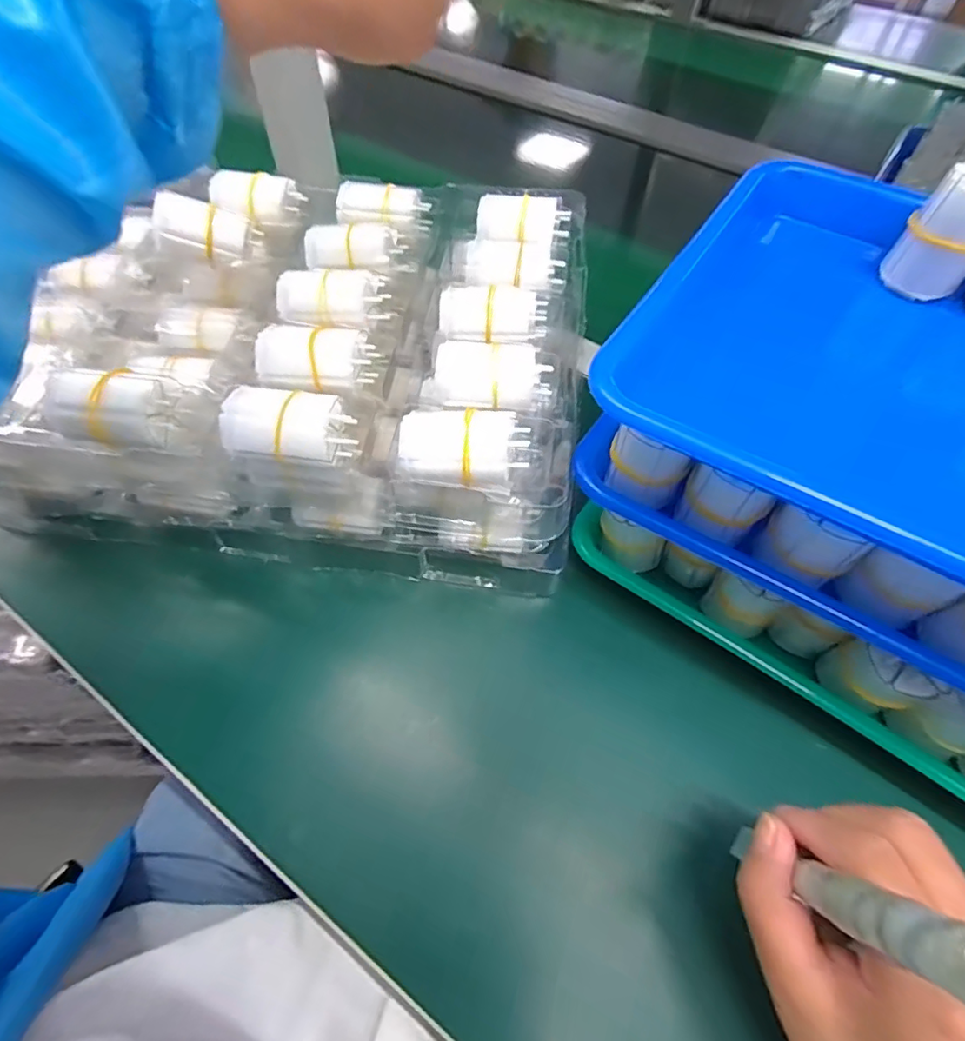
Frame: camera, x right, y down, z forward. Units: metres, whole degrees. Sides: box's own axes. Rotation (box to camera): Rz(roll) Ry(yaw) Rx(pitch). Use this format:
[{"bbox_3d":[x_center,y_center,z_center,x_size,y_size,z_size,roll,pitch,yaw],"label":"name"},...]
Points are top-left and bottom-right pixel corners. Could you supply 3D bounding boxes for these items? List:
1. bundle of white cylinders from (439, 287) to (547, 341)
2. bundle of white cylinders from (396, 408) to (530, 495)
[{"bbox_3d":[0.006,-0.125,0.334,0.063,0.020,0.024,3,57,-1],"label":"bundle of white cylinders"},{"bbox_3d":[-0.010,-0.039,0.281,0.062,0.028,0.036,10,57,4],"label":"bundle of white cylinders"}]

